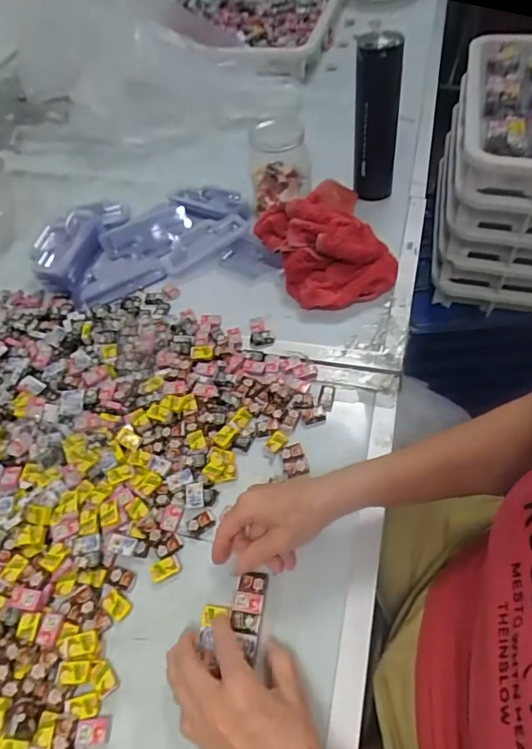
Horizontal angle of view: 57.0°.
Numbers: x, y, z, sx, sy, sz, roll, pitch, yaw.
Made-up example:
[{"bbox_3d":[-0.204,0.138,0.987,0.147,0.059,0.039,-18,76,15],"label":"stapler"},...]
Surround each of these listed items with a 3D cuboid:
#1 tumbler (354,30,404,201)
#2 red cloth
[{"bbox_3d":[0.165,-0.377,0.734,0.064,0.207,0.066,3,52,9],"label":"tumbler"},{"bbox_3d":[0.084,-0.203,0.700,0.175,0.073,0.247,-15,52,-6],"label":"red cloth"}]

